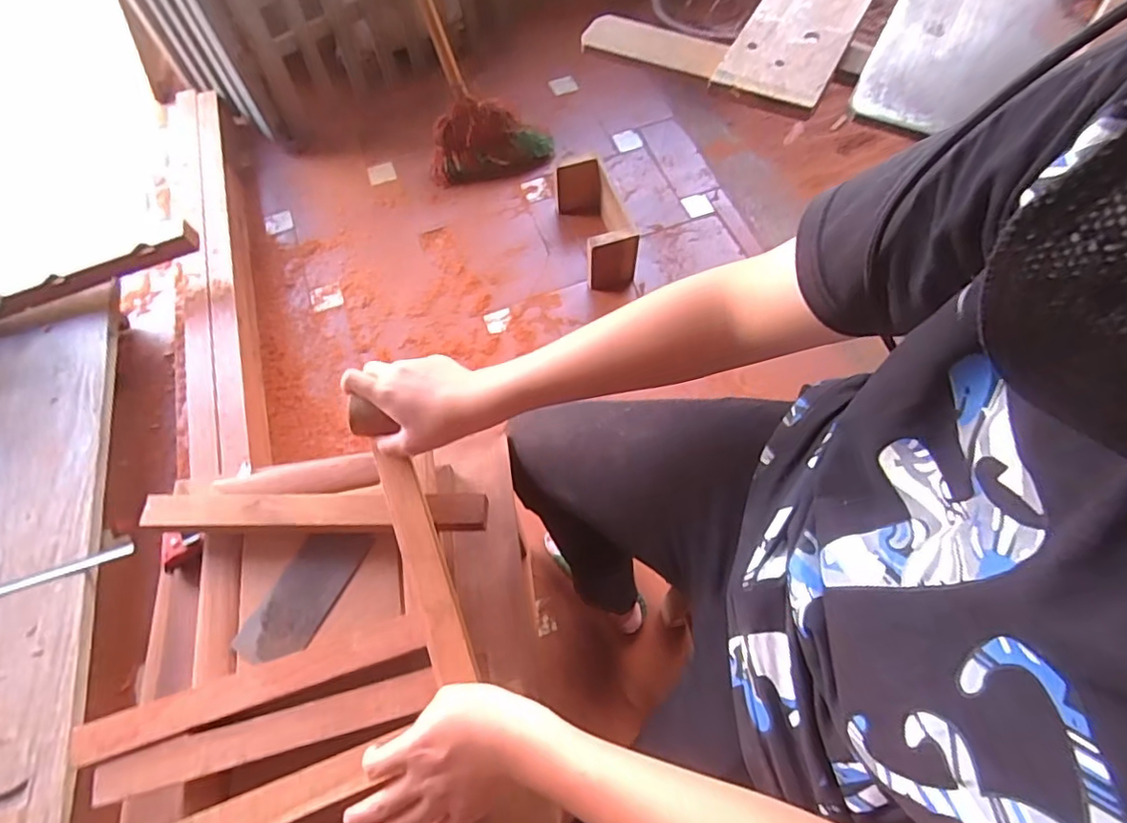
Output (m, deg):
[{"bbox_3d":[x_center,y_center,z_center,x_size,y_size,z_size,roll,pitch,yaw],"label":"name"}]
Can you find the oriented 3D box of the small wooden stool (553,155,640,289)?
[{"bbox_3d":[0.077,-0.454,1.406,0.117,0.153,0.319,-16,64,-5],"label":"small wooden stool"}]

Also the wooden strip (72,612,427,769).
[{"bbox_3d":[-0.267,0.237,0.505,0.294,0.009,0.035,-18,64,-6],"label":"wooden strip"}]

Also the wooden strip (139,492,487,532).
[{"bbox_3d":[-0.245,0.100,0.583,0.334,0.028,0.041,0,63,2],"label":"wooden strip"}]

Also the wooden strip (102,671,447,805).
[{"bbox_3d":[-0.247,0.270,0.489,0.276,0.009,0.032,-15,64,-4],"label":"wooden strip"}]

